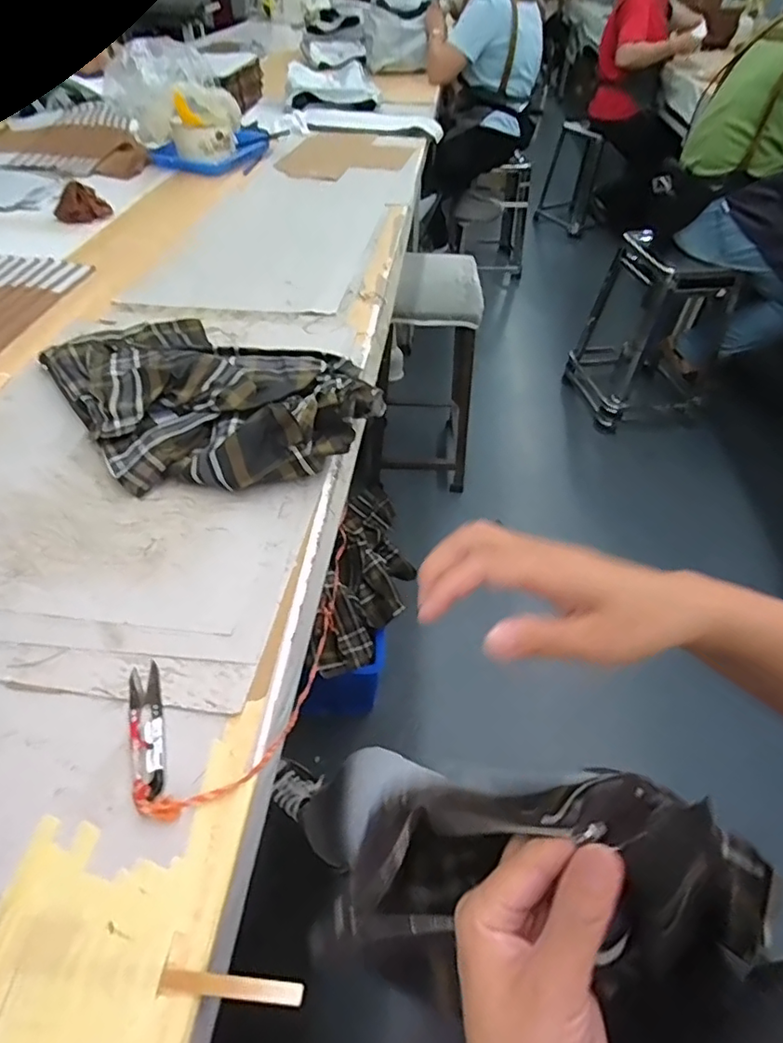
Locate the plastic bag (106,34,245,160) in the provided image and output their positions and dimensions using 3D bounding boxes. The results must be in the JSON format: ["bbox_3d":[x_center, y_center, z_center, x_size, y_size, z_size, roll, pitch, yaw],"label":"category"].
[{"bbox_3d":[-0.494,-0.945,1.271,0.274,0.207,0.244,-14,49,-15],"label":"plastic bag"}]

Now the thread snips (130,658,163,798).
[{"bbox_3d":[-0.180,0.150,0.409,0.022,0.008,0.103,-15,49,-16],"label":"thread snips"}]

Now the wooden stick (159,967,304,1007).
[{"bbox_3d":[-0.088,0.260,0.311,0.079,0.008,0.011,4,47,2],"label":"wooden stick"}]

